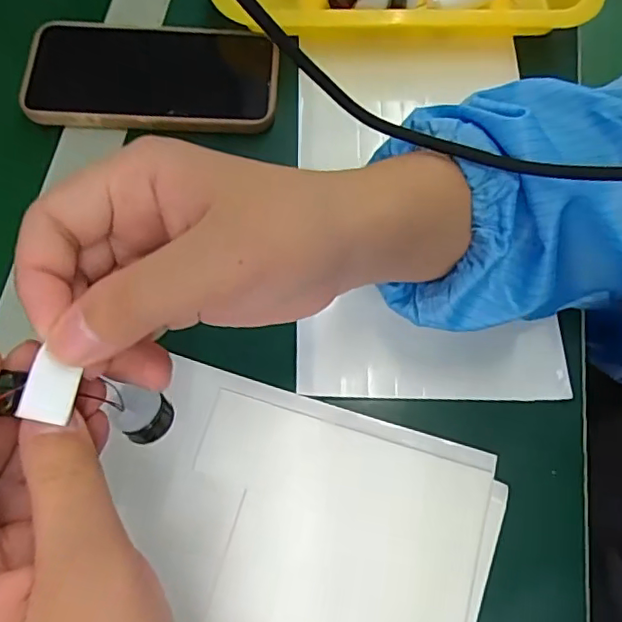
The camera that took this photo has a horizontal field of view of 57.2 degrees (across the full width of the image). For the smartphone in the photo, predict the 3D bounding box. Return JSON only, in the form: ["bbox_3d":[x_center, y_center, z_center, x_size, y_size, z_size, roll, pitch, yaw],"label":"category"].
[{"bbox_3d":[-0.103,-0.158,0.373,0.158,0.008,0.079,1,70,0],"label":"smartphone"}]

